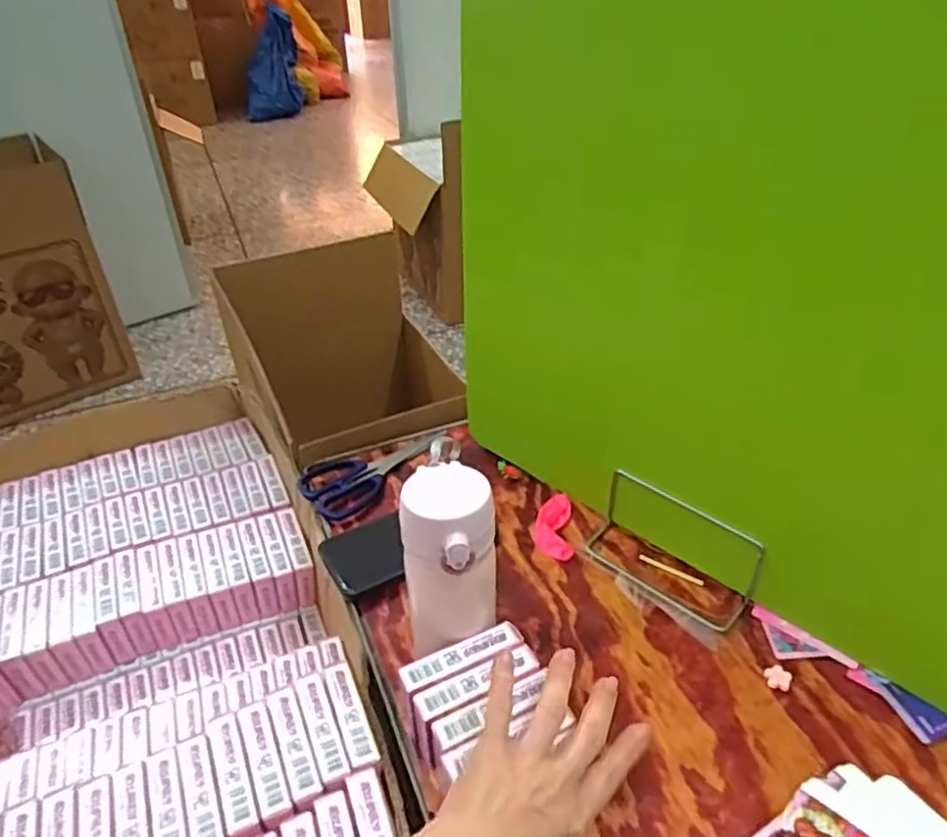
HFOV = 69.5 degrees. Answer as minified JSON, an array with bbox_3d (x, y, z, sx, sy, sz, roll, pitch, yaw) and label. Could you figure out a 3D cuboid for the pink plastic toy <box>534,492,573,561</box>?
[{"bbox_3d":[0.081,0.109,0.691,0.038,0.007,0.086,1,37,4],"label":"pink plastic toy"}]

